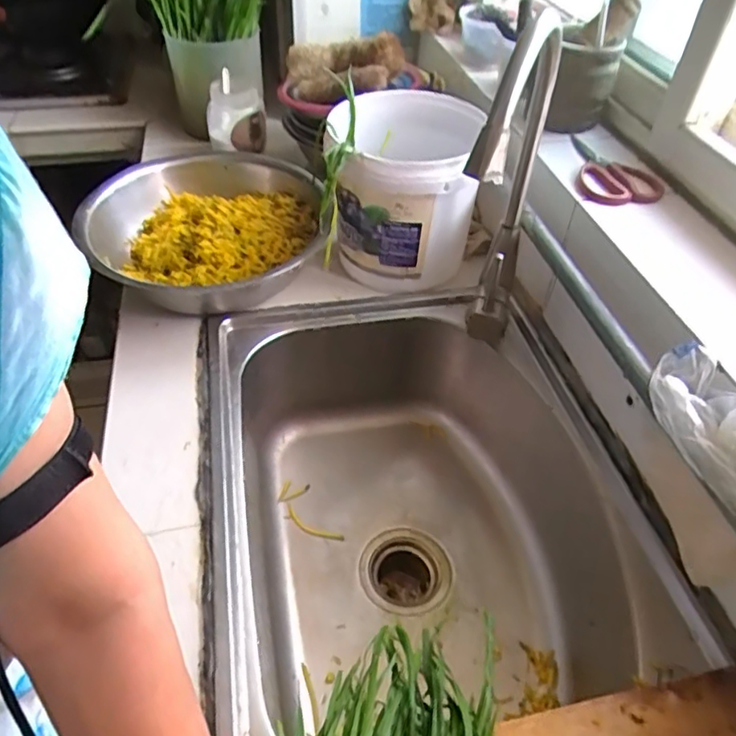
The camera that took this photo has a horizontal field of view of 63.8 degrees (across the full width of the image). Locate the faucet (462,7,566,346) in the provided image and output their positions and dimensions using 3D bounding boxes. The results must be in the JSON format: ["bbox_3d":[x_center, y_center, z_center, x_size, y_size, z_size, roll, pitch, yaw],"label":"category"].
[{"bbox_3d":[0.127,-0.144,0.571,0.046,0.333,0.270,15,46,14],"label":"faucet"}]

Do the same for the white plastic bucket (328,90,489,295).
[{"bbox_3d":[0.046,-0.223,0.766,0.179,0.194,0.211,7,45,6],"label":"white plastic bucket"}]

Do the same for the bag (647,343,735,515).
[{"bbox_3d":[0.257,0.040,0.430,0.047,0.056,0.150,-7,45,-9],"label":"bag"}]

